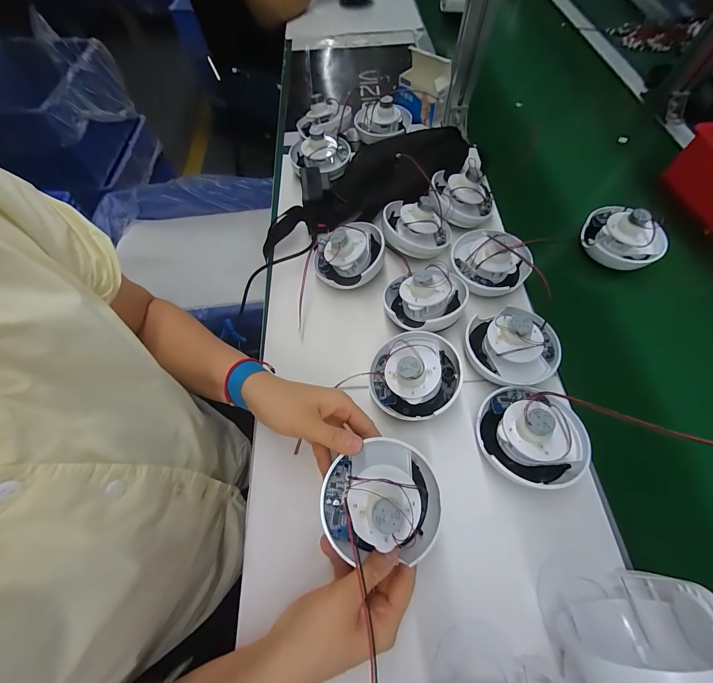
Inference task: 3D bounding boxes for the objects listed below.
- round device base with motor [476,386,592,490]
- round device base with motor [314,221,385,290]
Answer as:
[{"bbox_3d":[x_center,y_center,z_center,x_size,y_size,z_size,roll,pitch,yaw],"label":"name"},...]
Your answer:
[{"bbox_3d":[0.188,0.095,0.325,0.095,0.060,0.106,-37,68,-17],"label":"round device base with motor"},{"bbox_3d":[-0.011,-0.131,0.449,0.098,0.068,0.095,0,62,0],"label":"round device base with motor"}]

